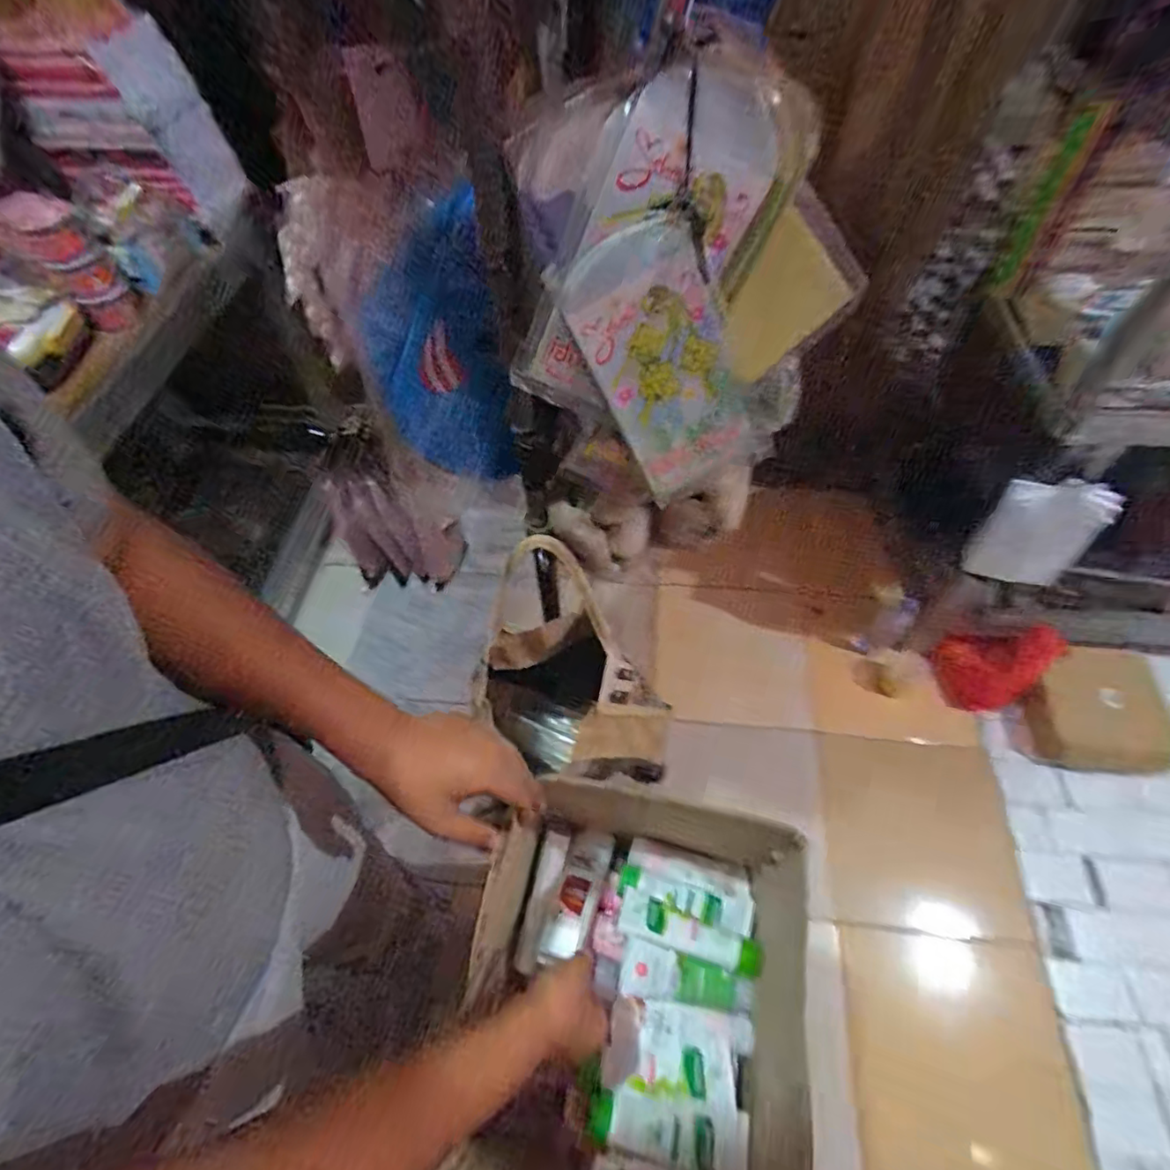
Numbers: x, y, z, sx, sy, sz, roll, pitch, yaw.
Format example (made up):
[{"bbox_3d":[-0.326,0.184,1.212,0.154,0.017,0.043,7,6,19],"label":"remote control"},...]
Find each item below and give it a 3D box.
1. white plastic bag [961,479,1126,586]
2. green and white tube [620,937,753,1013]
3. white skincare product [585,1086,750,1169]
[{"bbox_3d":[0.853,-0.097,1.082,0.182,0.218,0.036,21,39,6],"label":"white plastic bag"},{"bbox_3d":[0.118,0.444,0.645,0.151,0.027,0.051,15,60,-1],"label":"green and white tube"},{"bbox_3d":[0.083,0.544,0.570,0.157,0.030,0.053,8,59,8],"label":"white skincare product"}]

